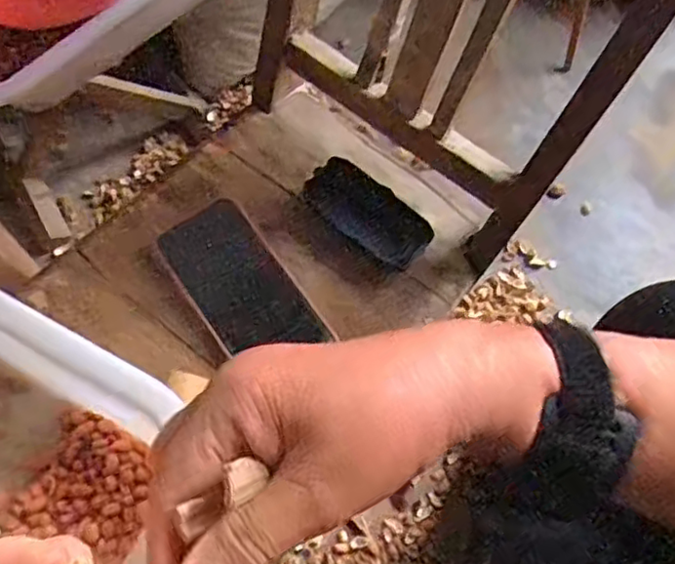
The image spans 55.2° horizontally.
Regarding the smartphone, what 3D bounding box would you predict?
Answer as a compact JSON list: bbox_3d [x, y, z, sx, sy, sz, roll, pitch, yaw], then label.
[{"bbox_3d":[-0.078,0.004,0.520,0.076,0.015,0.148,-35,75,-13],"label":"smartphone"}]

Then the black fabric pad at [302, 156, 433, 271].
[{"bbox_3d":[0.025,-0.058,0.537,0.108,0.018,0.049,37,73,13],"label":"black fabric pad"}]

